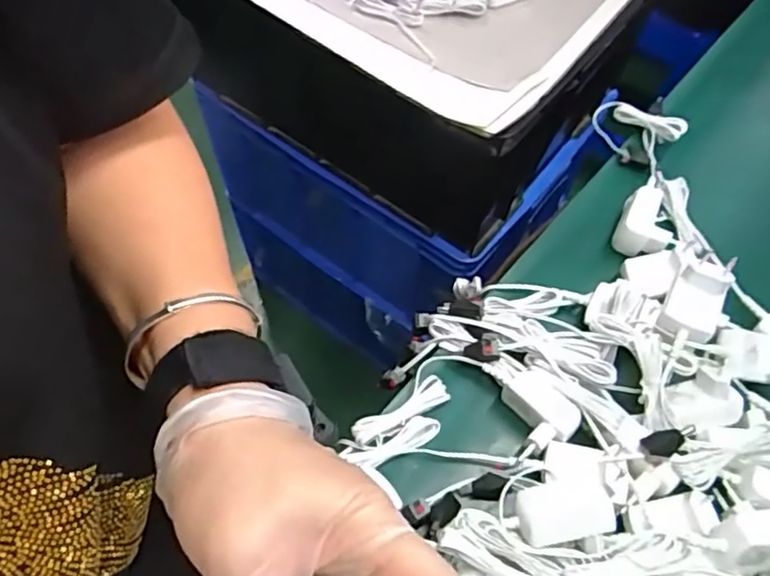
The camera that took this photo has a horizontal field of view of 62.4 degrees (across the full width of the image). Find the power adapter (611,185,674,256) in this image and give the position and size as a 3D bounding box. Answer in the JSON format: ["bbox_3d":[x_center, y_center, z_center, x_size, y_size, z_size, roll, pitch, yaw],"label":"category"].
[{"bbox_3d":[0.238,-0.056,0.586,0.049,0.035,0.066,22,62,12],"label":"power adapter"}]

